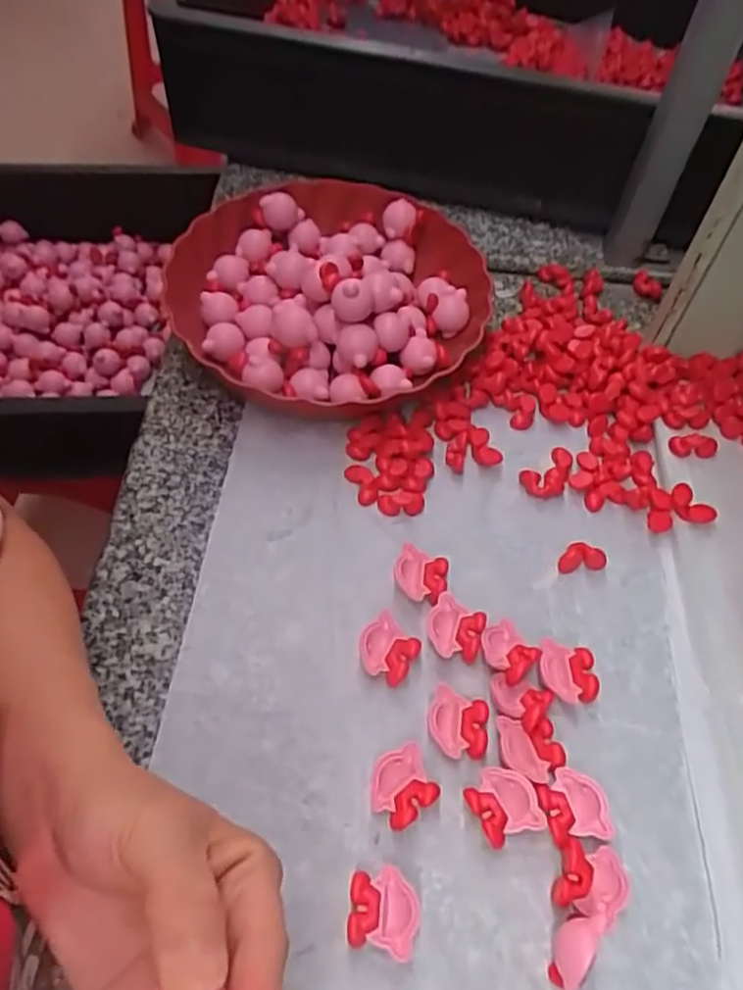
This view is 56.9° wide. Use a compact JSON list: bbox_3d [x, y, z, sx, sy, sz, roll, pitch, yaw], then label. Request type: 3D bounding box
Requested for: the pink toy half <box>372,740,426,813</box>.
[{"bbox_3d":[0.012,0.151,0.365,0.036,0.015,0.022,-37,66,-23],"label":"pink toy half"}]

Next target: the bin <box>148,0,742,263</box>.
[{"bbox_3d":[0.088,-0.479,0.707,0.475,0.151,0.472,11,57,4],"label":"bin"}]

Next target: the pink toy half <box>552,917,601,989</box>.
[{"bbox_3d":[0.094,0.215,0.323,0.018,0.028,0.031,22,59,10],"label":"pink toy half"}]

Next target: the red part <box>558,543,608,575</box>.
[{"bbox_3d":[0.137,0.042,0.450,0.031,0.013,0.015,-7,58,-7],"label":"red part"}]

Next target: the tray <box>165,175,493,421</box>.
[{"bbox_3d":[-0.033,-0.160,0.532,0.233,0.064,0.236,34,62,18],"label":"tray"}]

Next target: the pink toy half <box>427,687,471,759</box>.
[{"bbox_3d":[0.043,0.126,0.383,0.021,0.010,0.037,8,57,2],"label":"pink toy half"}]

